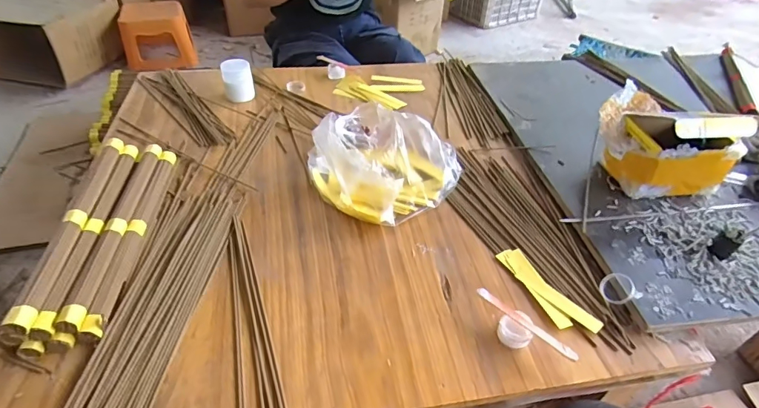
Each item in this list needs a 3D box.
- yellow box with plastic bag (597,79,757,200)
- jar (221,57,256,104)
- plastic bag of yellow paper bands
[{"bbox_3d":[0.439,-0.106,0.686,0.157,0.122,0.172,-6,43,-9],"label":"yellow box with plastic bag"},{"bbox_3d":[-0.279,-0.243,0.853,0.057,0.064,0.055,-14,45,-17],"label":"jar"},{"bbox_3d":[0.005,-0.086,0.677,0.220,0.093,0.228,34,51,30],"label":"plastic bag of yellow paper bands"}]

